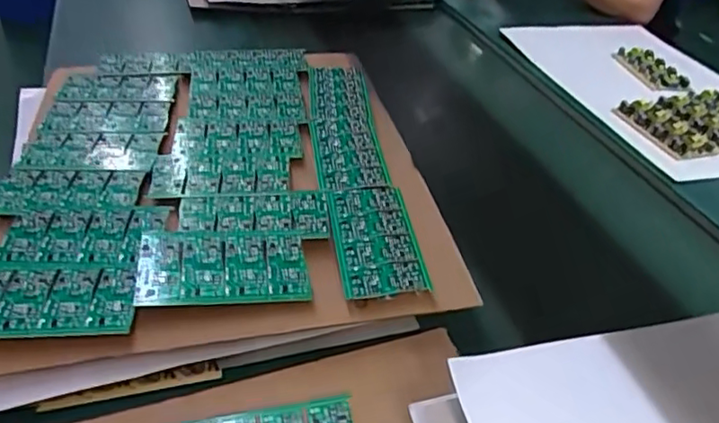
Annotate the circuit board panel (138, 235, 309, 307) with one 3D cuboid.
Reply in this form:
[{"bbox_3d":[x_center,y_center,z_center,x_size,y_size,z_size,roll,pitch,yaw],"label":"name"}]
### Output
[{"bbox_3d":[-0.111,0.044,0.488,0.135,0.012,0.071,0,38,-5],"label":"circuit board panel"}]

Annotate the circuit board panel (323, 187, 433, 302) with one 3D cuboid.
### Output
[{"bbox_3d":[0.014,0.021,0.533,0.073,0.004,0.135,-3,39,-9],"label":"circuit board panel"}]

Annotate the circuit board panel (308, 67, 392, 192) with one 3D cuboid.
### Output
[{"bbox_3d":[-0.020,-0.106,0.692,0.072,0.011,0.271,-2,38,-7],"label":"circuit board panel"}]

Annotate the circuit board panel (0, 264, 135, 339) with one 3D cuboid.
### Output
[{"bbox_3d":[-0.242,0.066,0.462,0.134,0.007,0.073,-2,40,-5],"label":"circuit board panel"}]

